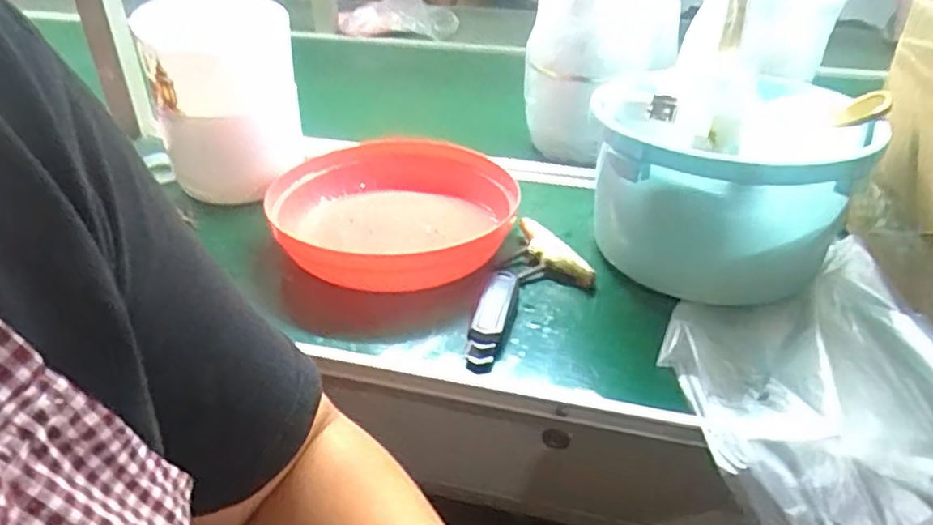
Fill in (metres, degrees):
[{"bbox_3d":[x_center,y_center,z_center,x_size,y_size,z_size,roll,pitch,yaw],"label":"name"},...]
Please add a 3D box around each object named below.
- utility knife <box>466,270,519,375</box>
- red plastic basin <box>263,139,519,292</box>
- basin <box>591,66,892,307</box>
[{"bbox_3d":[0.020,0.041,0.465,0.027,0.023,0.088,7,34,12],"label":"utility knife"},{"bbox_3d":[-0.072,-0.047,0.570,0.212,0.055,0.212,-1,33,0],"label":"red plastic basin"},{"bbox_3d":[0.199,-0.064,0.501,0.200,0.141,0.169,11,35,17],"label":"basin"}]

